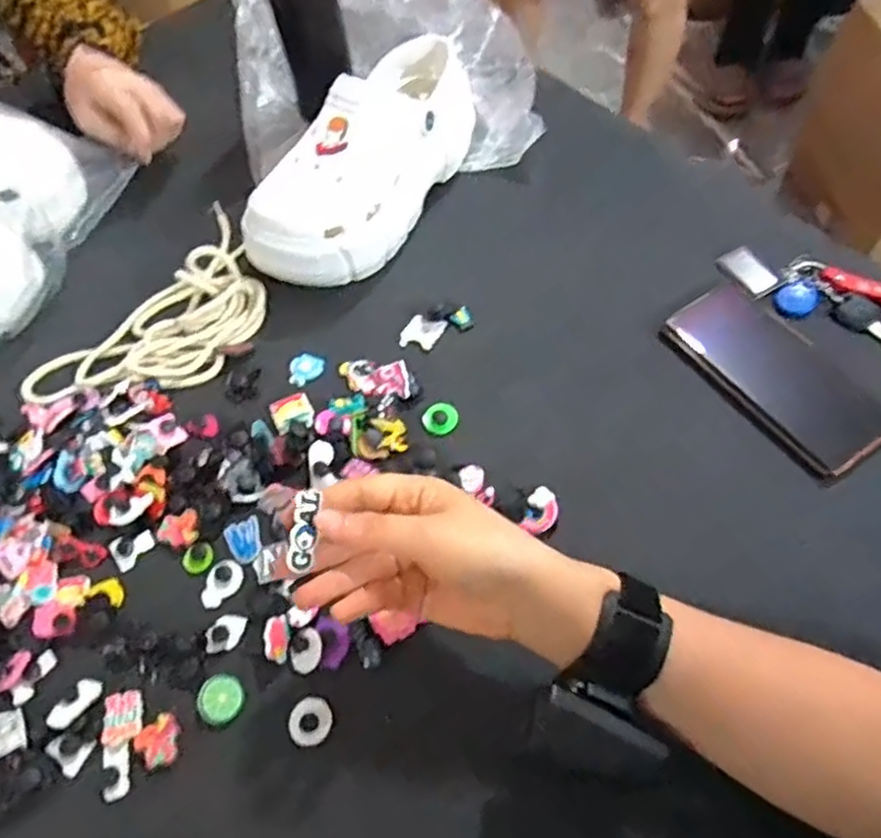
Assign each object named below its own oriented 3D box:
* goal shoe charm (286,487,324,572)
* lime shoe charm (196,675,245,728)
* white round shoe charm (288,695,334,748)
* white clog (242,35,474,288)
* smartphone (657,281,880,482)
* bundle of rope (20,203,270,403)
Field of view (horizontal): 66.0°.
[{"bbox_3d":[-0.067,0.054,0.334,0.012,0.007,0.041,1,74,4],"label":"goal shoe charm"},{"bbox_3d":[-0.131,0.166,0.403,0.025,0.007,0.027,-2,59,3],"label":"lime shoe charm"},{"bbox_3d":[-0.076,0.177,0.397,0.026,0.013,0.024,-30,62,-14],"label":"white round shoe charm"},{"bbox_3d":[-0.059,-0.221,0.560,0.093,0.099,0.241,24,64,17],"label":"white clog"},{"bbox_3d":[0.244,-0.034,0.492,0.086,0.013,0.160,-31,62,-14],"label":"smartphone"},{"bbox_3d":[-0.224,-0.075,0.538,0.124,0.041,0.204,31,66,20],"label":"bundle of rope"}]

